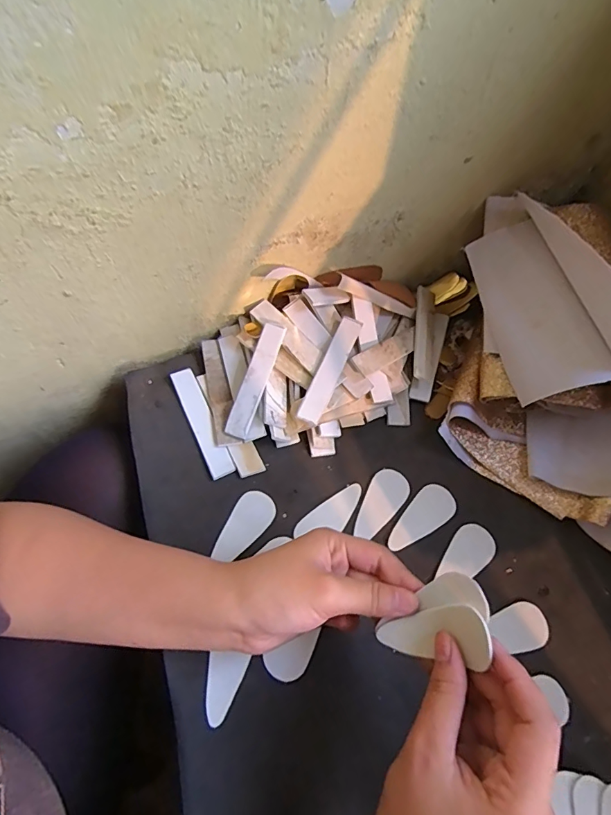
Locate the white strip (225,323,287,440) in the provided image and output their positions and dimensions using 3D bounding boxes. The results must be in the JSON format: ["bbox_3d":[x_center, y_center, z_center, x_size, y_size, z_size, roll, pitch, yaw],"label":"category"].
[{"bbox_3d":[-0.044,-0.024,0.388,0.021,0.005,0.103,18,79,6],"label":"white strip"}]

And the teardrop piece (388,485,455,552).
[{"bbox_3d":[0.095,0.091,0.368,0.069,0.004,0.031,-31,69,-17],"label":"teardrop piece"}]

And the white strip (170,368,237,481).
[{"bbox_3d":[-0.092,0.012,0.391,0.021,0.006,0.106,-23,67,-14],"label":"white strip"}]

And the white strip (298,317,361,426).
[{"bbox_3d":[0.022,-0.034,0.386,0.020,0.005,0.104,26,73,-1],"label":"white strip"}]

